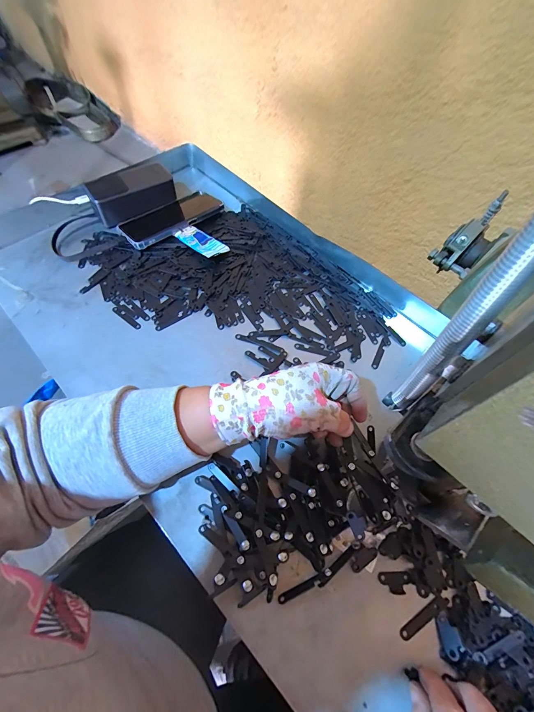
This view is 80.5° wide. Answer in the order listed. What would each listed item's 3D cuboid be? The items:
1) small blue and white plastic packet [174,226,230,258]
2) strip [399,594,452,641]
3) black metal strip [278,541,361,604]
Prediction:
[{"bbox_3d":[-0.101,-0.172,0.481,0.083,0.009,0.036,36,65,17],"label":"small blue and white plastic packet"},{"bbox_3d":[0.138,0.227,0.274,0.052,0.004,0.010,-26,64,-16],"label":"strip"},{"bbox_3d":[0.050,0.195,0.280,0.086,0.010,0.011,-25,64,-15],"label":"black metal strip"}]

